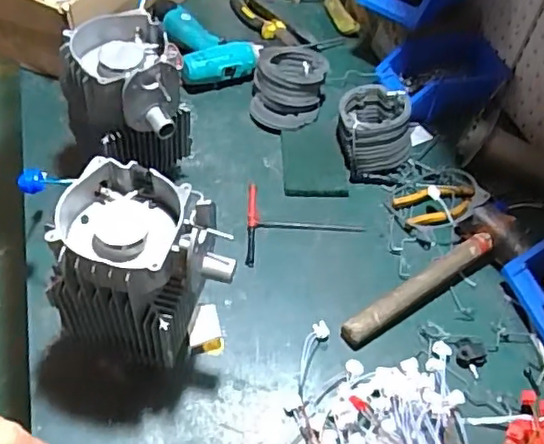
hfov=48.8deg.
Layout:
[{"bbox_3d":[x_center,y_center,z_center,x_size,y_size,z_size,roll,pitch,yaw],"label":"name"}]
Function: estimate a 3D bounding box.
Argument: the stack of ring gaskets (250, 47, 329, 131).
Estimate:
[{"bbox_3d":[0.027,-0.212,0.930,0.110,0.066,0.133,6,50,-1],"label":"stack of ring gaskets"}]

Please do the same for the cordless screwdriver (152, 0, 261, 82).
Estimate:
[{"bbox_3d":[-0.113,-0.300,1.008,0.133,0.062,0.197,-20,55,-21],"label":"cordless screwdriver"}]

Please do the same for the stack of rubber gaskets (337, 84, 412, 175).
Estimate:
[{"bbox_3d":[0.149,-0.138,0.876,0.106,0.077,0.115,-6,51,-11],"label":"stack of rubber gaskets"}]

